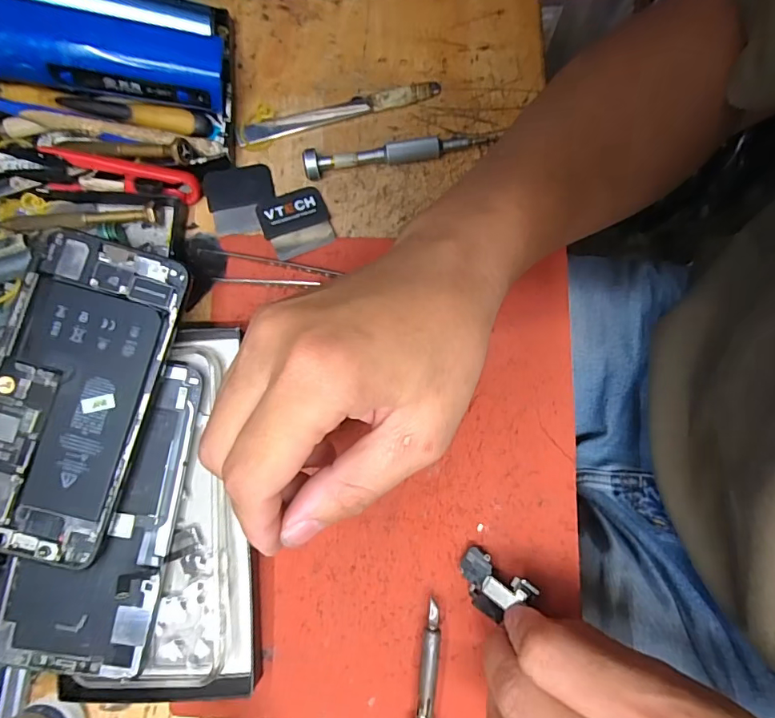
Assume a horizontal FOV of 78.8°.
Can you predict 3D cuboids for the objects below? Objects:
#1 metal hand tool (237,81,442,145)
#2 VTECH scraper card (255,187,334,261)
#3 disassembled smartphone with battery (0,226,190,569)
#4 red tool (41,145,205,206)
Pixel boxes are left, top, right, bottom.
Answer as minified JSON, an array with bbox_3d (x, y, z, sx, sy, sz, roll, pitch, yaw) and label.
[{"bbox_3d":[-0.030,-0.154,0.291,0.126,0.006,0.013,-14,80,-1],"label":"metal hand tool"},{"bbox_3d":[-0.054,-0.082,0.280,0.039,0.004,0.041,-22,80,-3],"label":"VTECH scraper card"},{"bbox_3d":[-0.155,0.017,0.230,0.073,0.005,0.154,16,84,-4],"label":"disassembled smartphone with battery"},{"bbox_3d":[-0.151,-0.105,0.271,0.081,0.020,0.016,4,79,-12],"label":"red tool"}]

